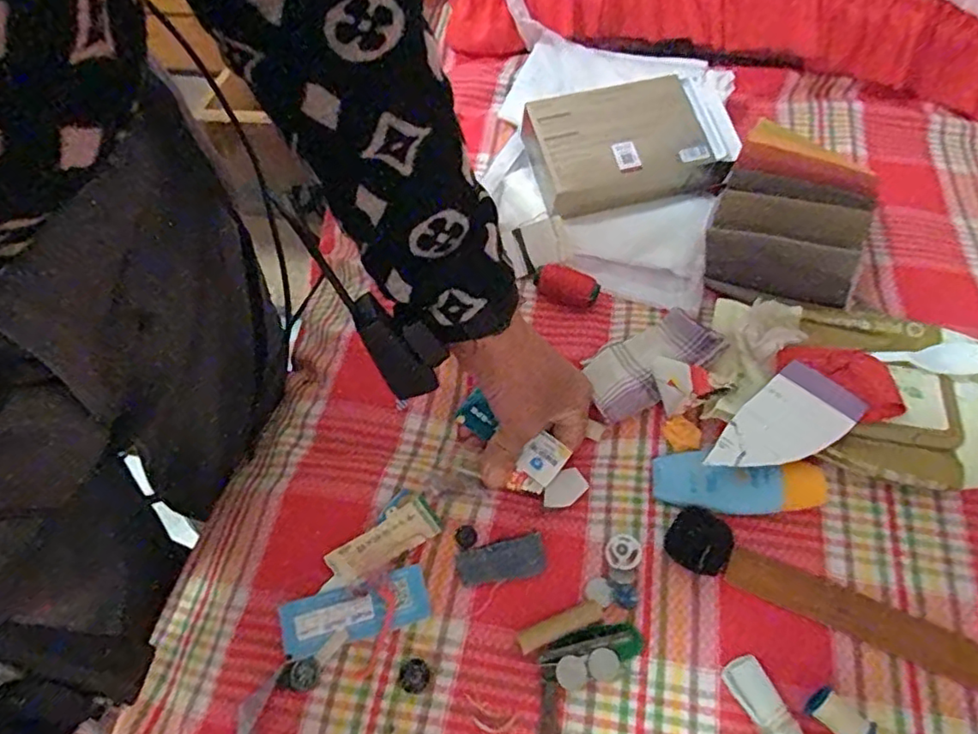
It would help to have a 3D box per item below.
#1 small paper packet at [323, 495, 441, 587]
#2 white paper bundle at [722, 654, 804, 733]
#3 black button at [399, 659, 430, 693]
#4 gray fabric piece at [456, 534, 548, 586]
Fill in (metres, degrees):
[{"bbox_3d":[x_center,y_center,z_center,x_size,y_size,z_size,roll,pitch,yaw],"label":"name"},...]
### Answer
[{"bbox_3d":[-0.070,0.115,0.405,0.072,0.008,0.028,-30,79,-11],"label":"small paper packet"},{"bbox_3d":[0.158,0.199,0.341,0.022,0.014,0.070,-21,57,-9],"label":"white paper bundle"},{"bbox_3d":[-0.044,0.184,0.367,0.018,0.004,0.018,-2,56,3],"label":"black button"},{"bbox_3d":[0.009,0.130,0.409,0.059,0.004,0.027,-12,50,-17],"label":"gray fabric piece"}]

